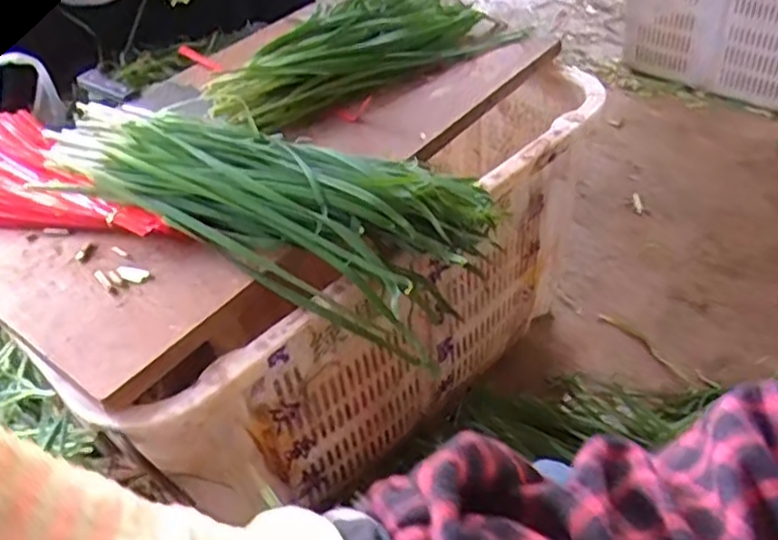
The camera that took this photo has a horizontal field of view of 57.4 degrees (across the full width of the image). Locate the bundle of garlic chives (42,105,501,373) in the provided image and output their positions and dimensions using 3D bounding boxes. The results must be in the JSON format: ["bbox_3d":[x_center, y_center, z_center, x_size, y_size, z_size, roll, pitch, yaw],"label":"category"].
[{"bbox_3d":[-0.119,-0.061,0.648,0.413,0.111,0.150,20,47,8],"label":"bundle of garlic chives"}]

